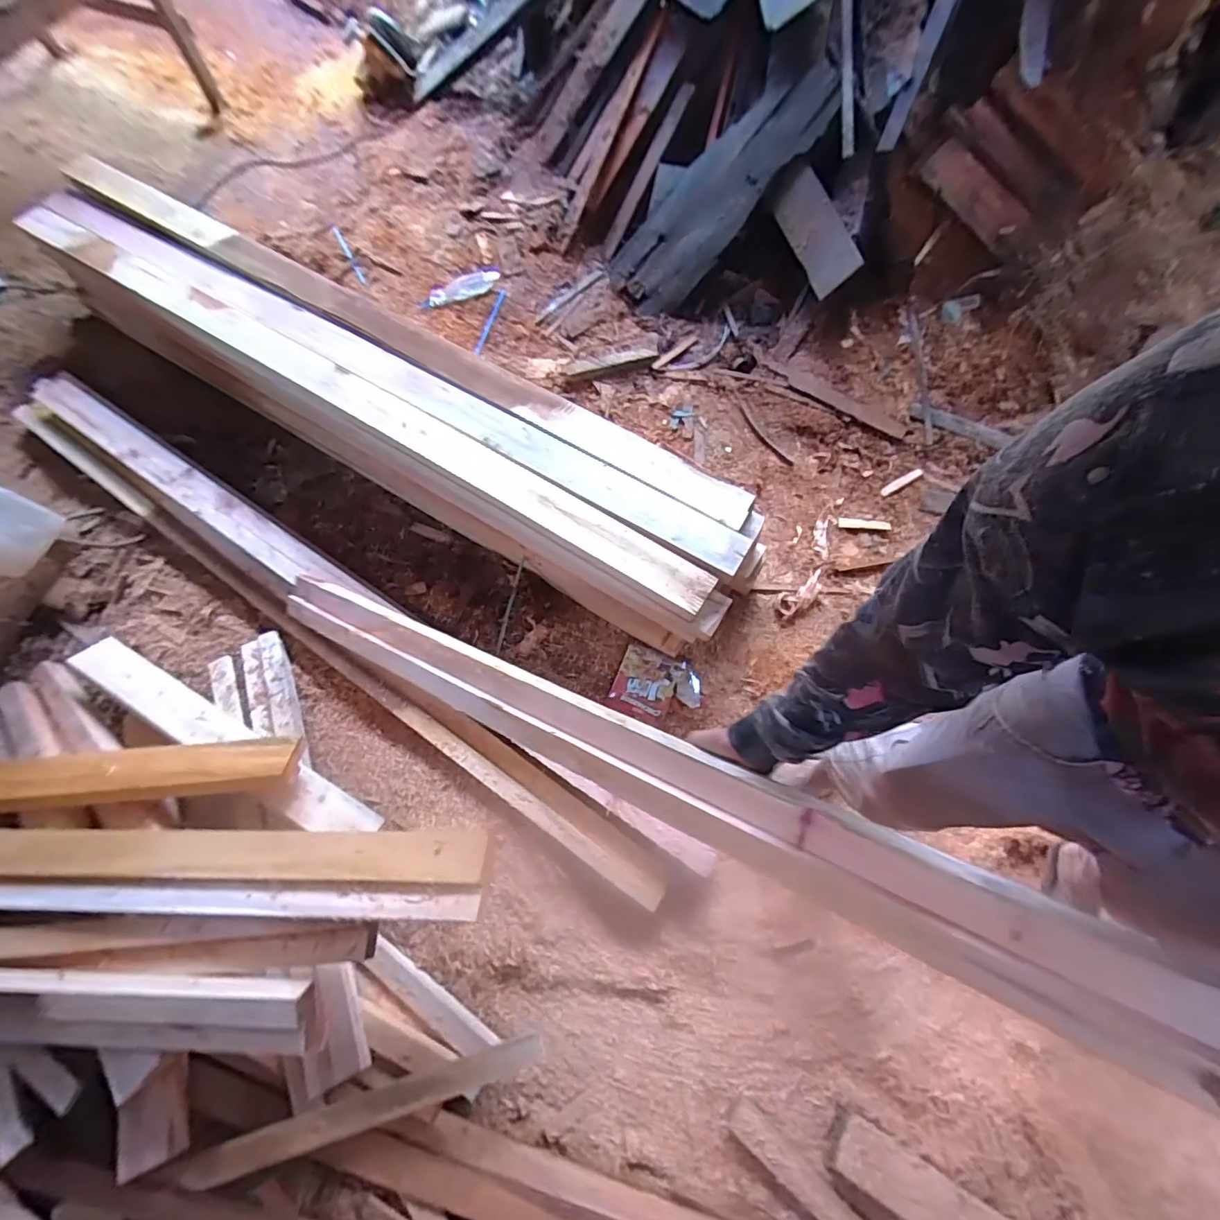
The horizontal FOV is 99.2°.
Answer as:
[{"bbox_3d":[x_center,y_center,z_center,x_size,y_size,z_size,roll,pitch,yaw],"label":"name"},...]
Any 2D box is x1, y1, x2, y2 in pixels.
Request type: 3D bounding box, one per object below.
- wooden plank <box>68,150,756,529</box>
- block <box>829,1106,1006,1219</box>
[{"bbox_3d":[-0.635,-0.738,1.270,2.164,0.041,0.085,32,76,10],"label":"wooden plank"},{"bbox_3d":[0.584,1.007,0.844,0.457,0.045,0.085,29,75,10],"label":"block"}]

